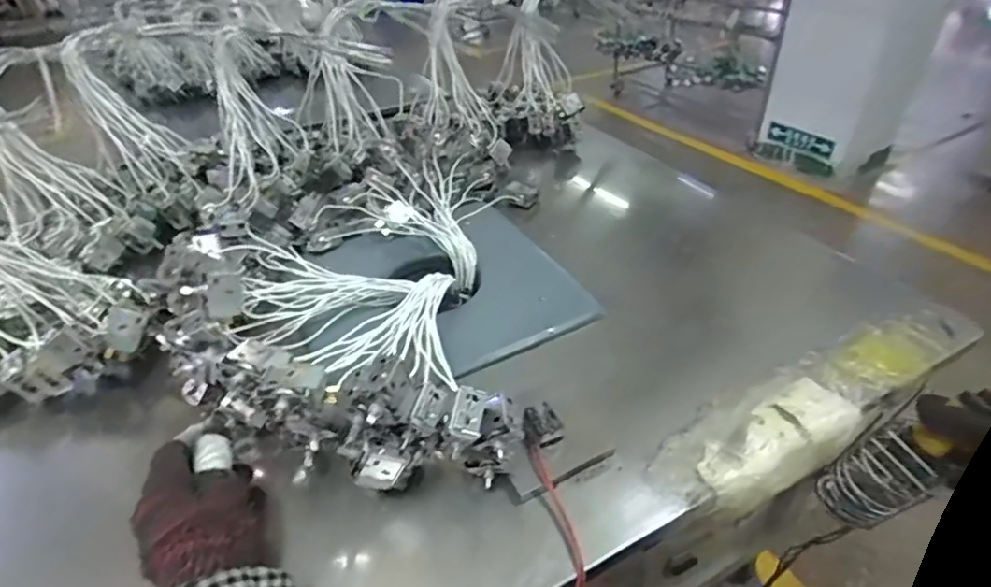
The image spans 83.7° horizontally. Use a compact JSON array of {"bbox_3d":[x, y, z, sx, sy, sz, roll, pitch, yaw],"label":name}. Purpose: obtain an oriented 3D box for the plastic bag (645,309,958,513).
[{"bbox_3d":[0.330,0.096,0.557,0.429,0.029,0.090,-22,41,-22],"label":"plastic bag"}]

